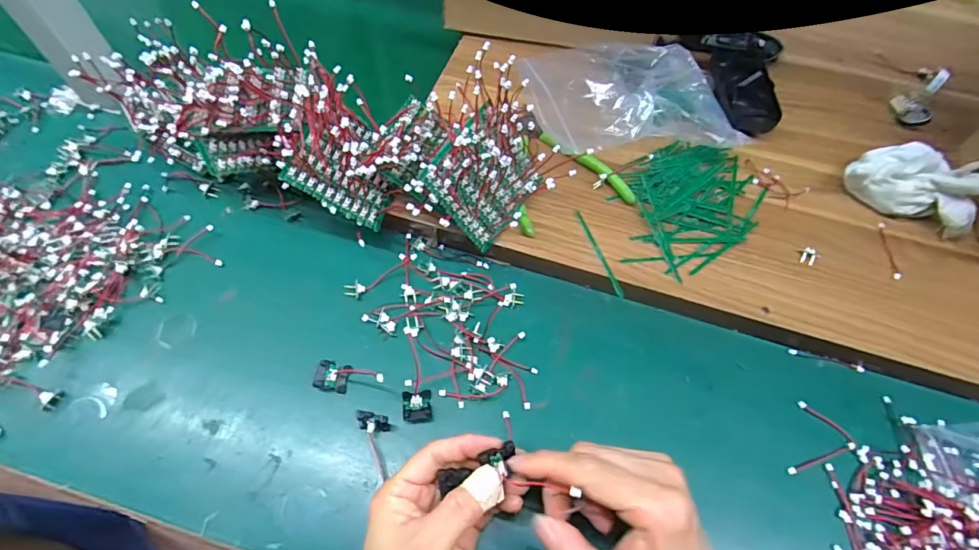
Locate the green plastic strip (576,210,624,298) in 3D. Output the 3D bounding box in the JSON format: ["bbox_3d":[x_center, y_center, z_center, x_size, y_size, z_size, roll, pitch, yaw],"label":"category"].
[{"bbox_3d":[0.091,-0.020,0.392,0.005,0.004,0.086,-16,62,-13],"label":"green plastic strip"}]

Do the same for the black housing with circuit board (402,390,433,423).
[{"bbox_3d":[-0.052,0.096,0.344,0.020,0.012,0.022,-4,60,-6],"label":"black housing with circuit board"}]

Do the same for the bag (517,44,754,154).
[{"bbox_3d":[0.136,-0.183,0.454,0.190,0.050,0.159,-6,60,-7],"label":"bag"}]

